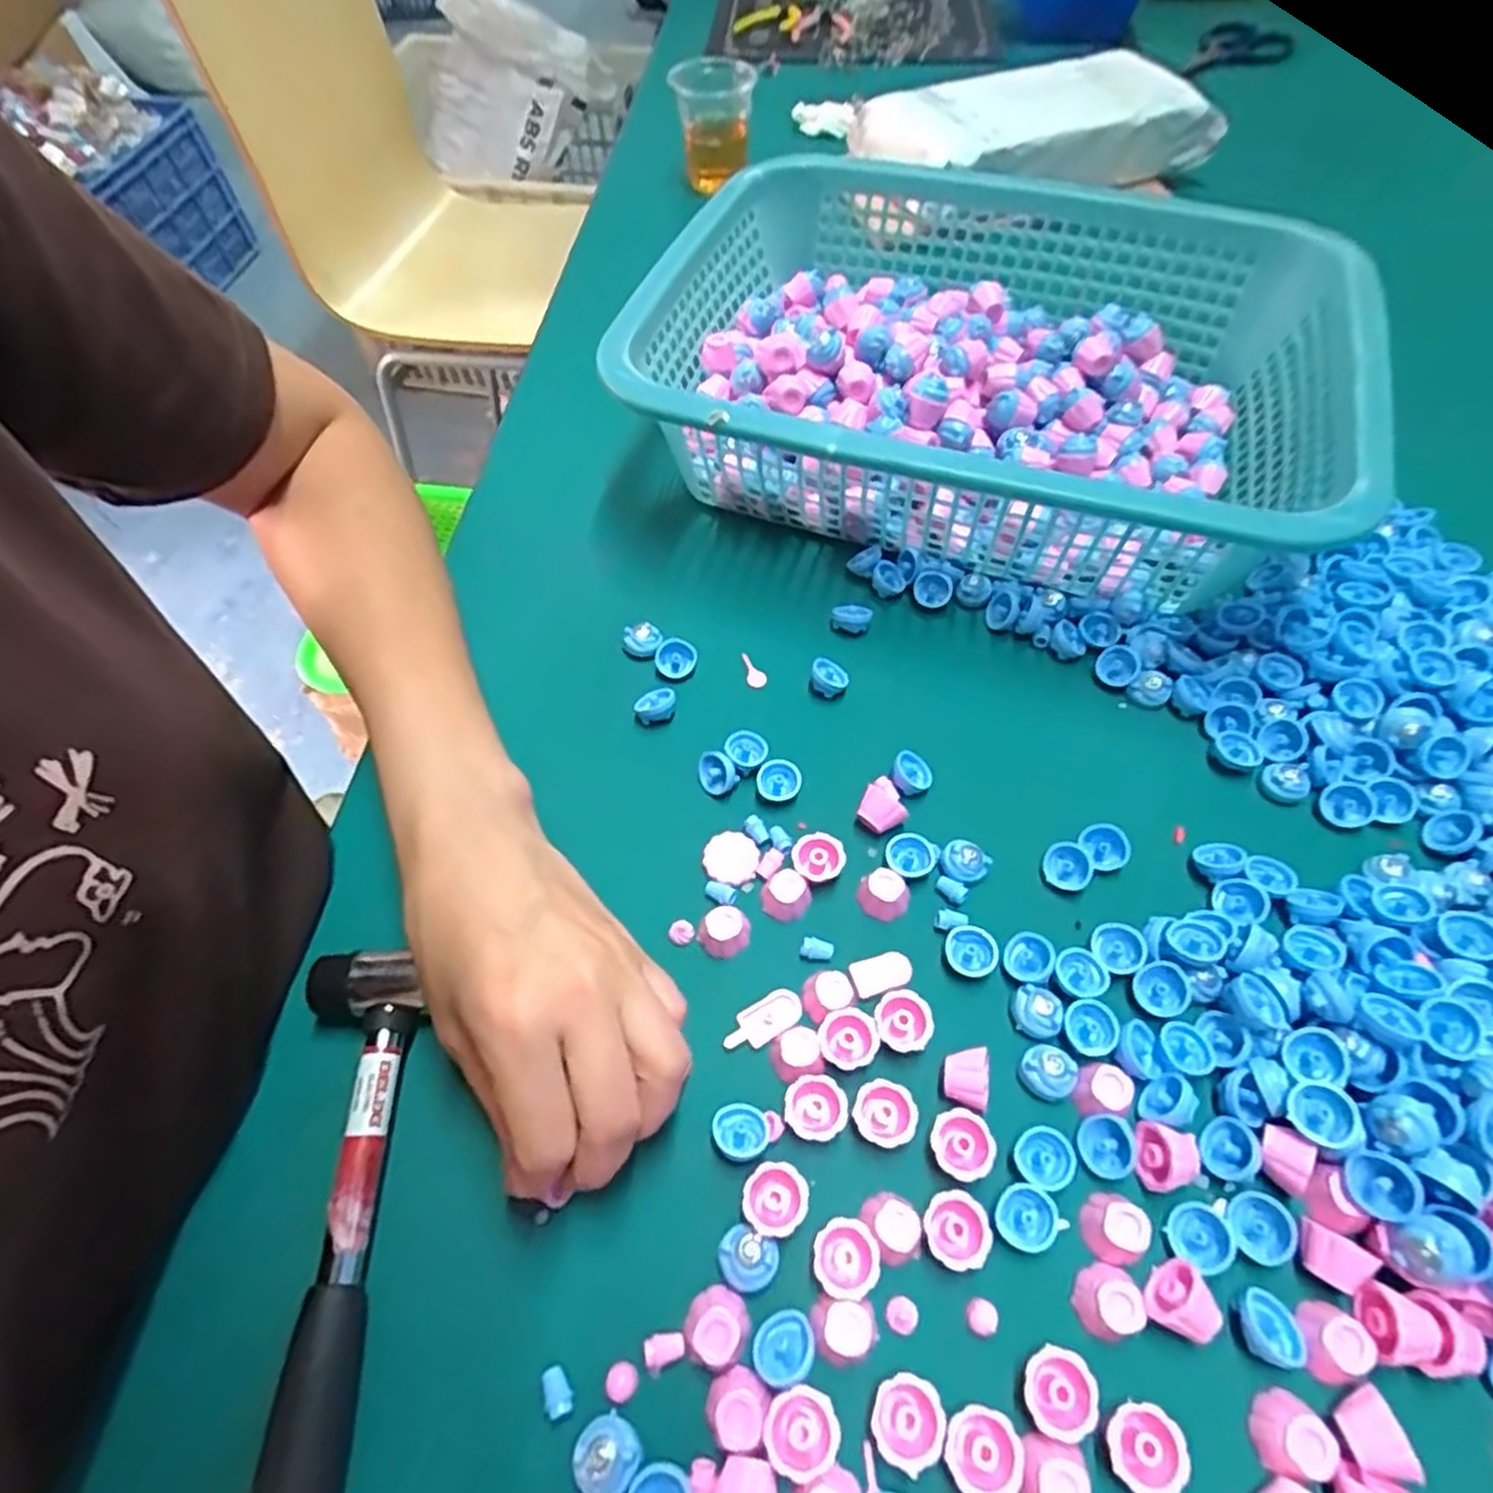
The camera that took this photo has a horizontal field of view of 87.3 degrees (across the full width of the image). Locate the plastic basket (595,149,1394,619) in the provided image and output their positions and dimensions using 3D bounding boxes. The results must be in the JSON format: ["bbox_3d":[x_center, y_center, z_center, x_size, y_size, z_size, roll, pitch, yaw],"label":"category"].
[{"bbox_3d":[0.128,-0.200,0.425,0.341,0.096,0.269,14,59,13],"label":"plastic basket"}]

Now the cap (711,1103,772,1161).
[{"bbox_3d":[-0.002,0.133,0.271,0.019,0.008,0.018,-2,57,3],"label":"cap"}]

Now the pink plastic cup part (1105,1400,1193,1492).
[{"bbox_3d":[0.113,0.201,0.225,0.021,0.014,0.020,15,59,14],"label":"pink plastic cup part"}]

